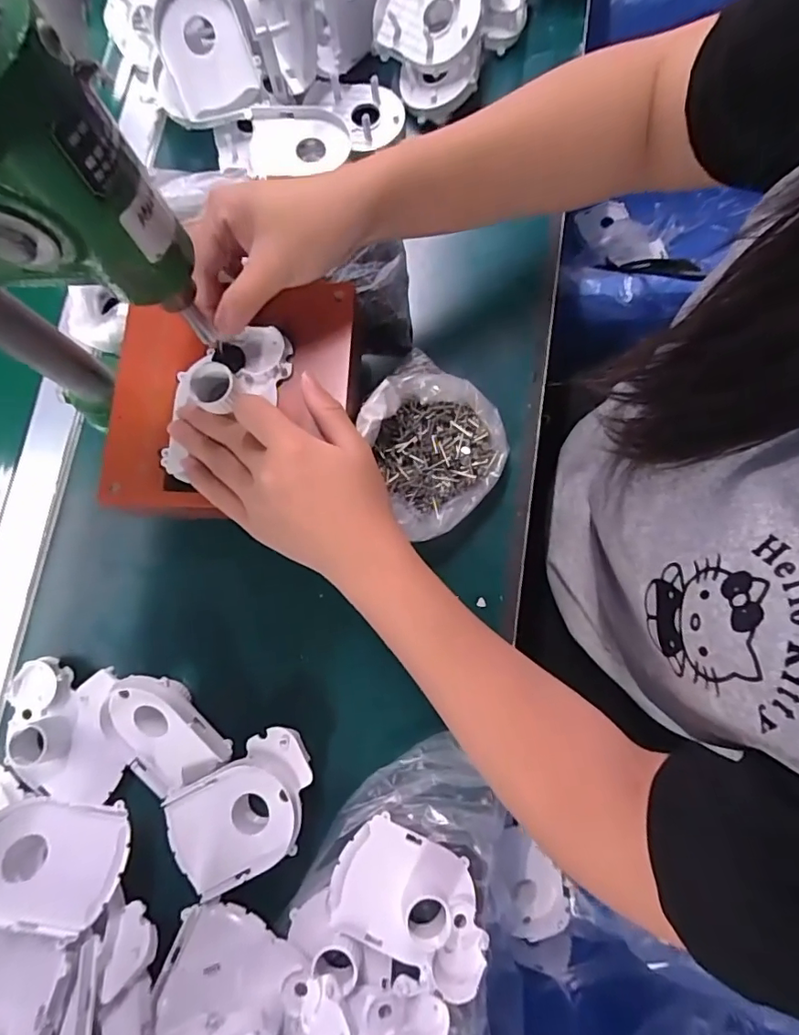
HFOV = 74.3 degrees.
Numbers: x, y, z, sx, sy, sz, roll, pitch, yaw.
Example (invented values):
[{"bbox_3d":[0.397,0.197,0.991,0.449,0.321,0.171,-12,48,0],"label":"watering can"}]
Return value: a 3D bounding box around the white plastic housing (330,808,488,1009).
[{"bbox_3d":[0.009,0.232,0.314,0.100,0.027,0.064,28,82,8],"label":"white plastic housing"}]

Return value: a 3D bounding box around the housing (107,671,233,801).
[{"bbox_3d":[-0.154,0.138,0.332,0.062,0.025,0.076,-40,79,-4],"label":"housing"}]

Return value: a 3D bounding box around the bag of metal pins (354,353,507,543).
[{"bbox_3d":[0.017,-0.054,0.363,0.111,0.044,0.100,43,85,10],"label":"bag of metal pins"}]

